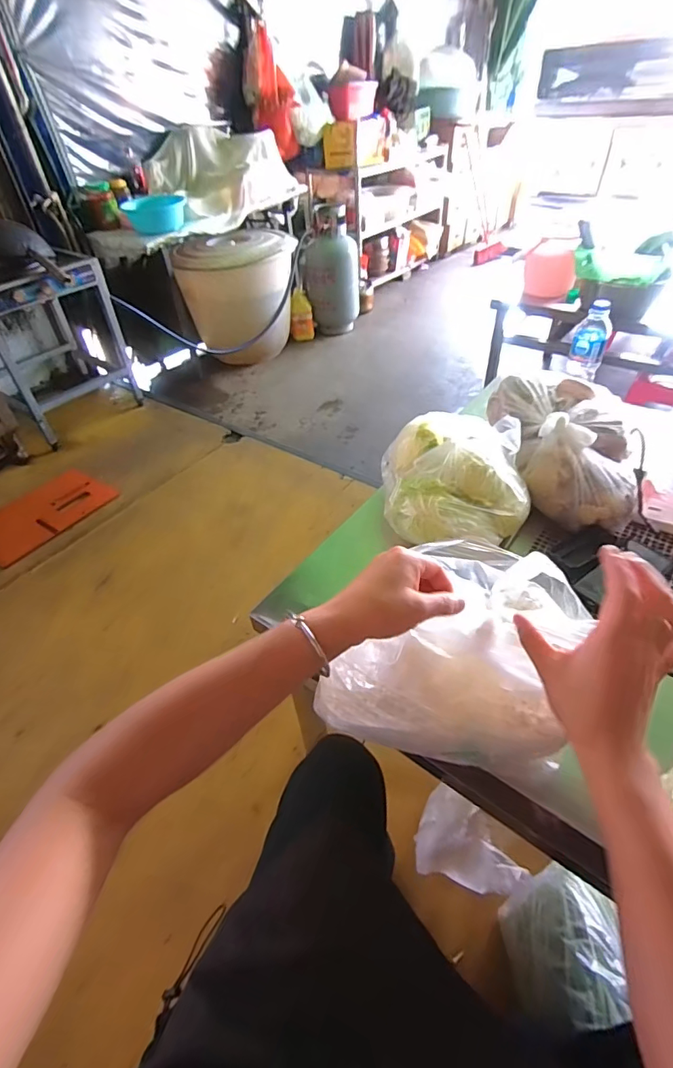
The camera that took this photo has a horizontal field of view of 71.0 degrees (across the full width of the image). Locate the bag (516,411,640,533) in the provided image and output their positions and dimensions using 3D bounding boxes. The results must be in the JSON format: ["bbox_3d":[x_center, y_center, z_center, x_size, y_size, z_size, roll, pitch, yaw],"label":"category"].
[{"bbox_3d":[0.391,-0.096,0.762,0.184,0.144,0.097,13,47,17],"label":"bag"}]

